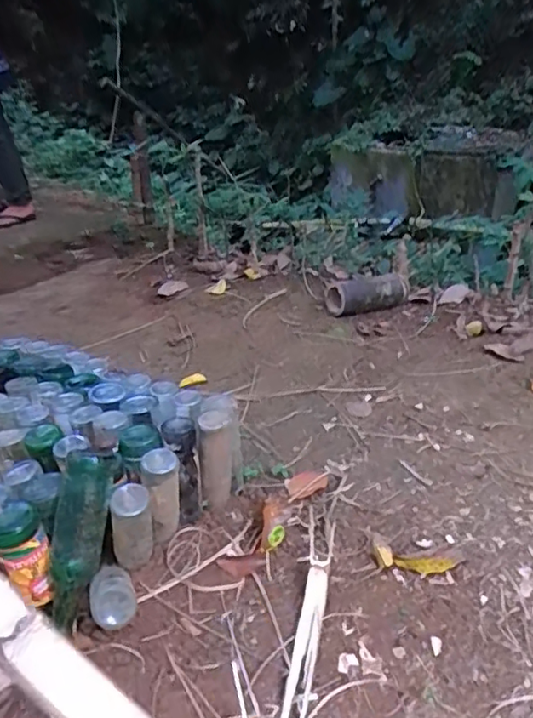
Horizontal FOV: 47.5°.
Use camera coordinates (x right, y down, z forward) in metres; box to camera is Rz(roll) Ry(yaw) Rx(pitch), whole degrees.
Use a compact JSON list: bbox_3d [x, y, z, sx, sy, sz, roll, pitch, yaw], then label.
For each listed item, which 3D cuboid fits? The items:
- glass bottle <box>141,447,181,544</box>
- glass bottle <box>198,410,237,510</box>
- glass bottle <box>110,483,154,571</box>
[{"bbox_3d":[-0.167,0.226,0.997,0.060,0.151,0.066,-7,30,-9],"label":"glass bottle"},{"bbox_3d":[-0.084,0.187,1.083,0.069,0.190,0.074,-5,30,-4],"label":"glass bottle"},{"bbox_3d":[-0.207,0.266,0.933,0.062,0.148,0.056,-16,32,-23],"label":"glass bottle"}]

